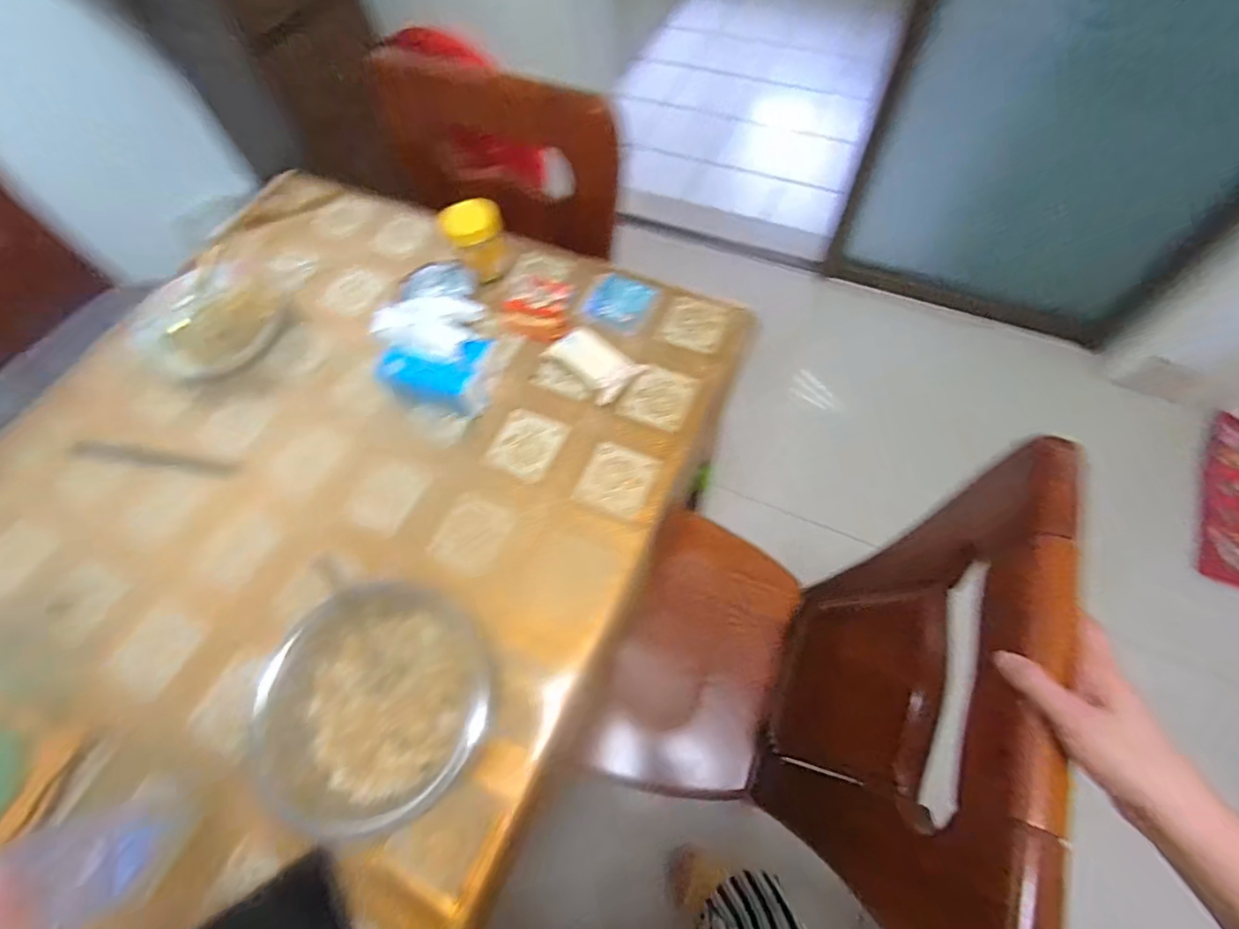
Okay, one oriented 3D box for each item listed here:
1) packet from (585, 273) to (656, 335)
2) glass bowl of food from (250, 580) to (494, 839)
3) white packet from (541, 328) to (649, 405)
[{"bbox_3d":[-0.003,-0.213,0.727,0.080,0.031,0.074,27,67,17],"label":"packet"},{"bbox_3d":[-0.219,0.217,0.507,0.188,0.073,0.201,-2,62,3],"label":"glass bowl of food"},{"bbox_3d":[-0.034,-0.127,0.681,0.115,0.037,0.071,35,70,20],"label":"white packet"}]

